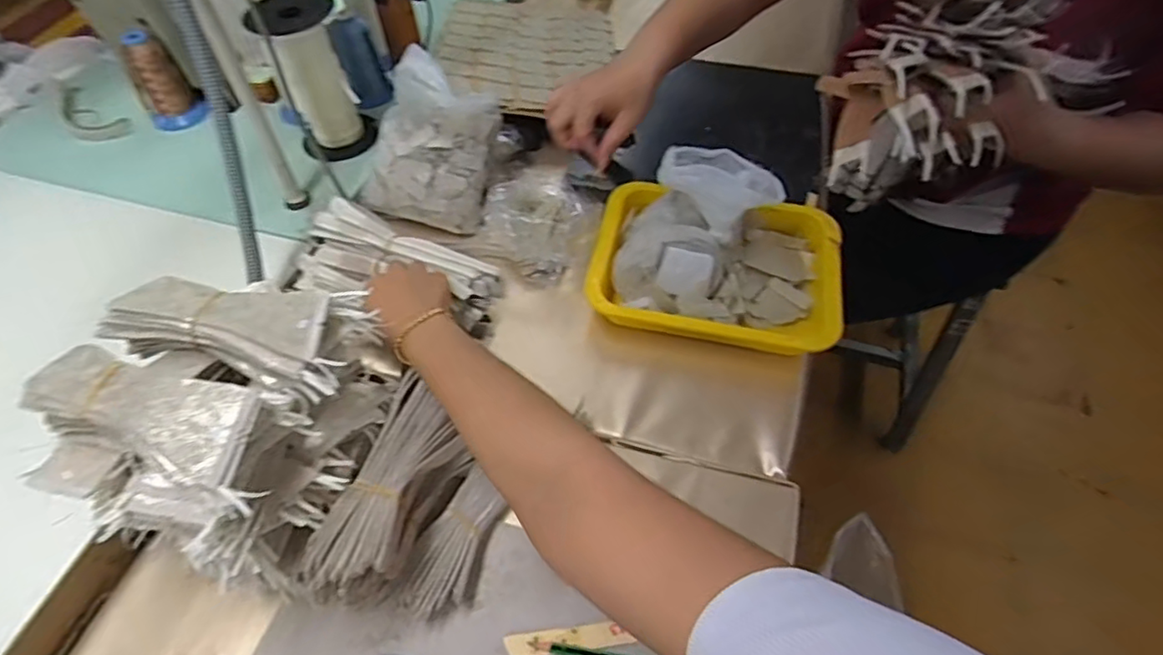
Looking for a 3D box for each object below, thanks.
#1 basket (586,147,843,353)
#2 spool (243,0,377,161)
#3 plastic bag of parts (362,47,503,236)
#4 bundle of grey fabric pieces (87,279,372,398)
[{"bbox_3d":[0.142,-0.089,0.634,0.255,0.111,0.183,11,55,8],"label":"basket"},{"bbox_3d":[-0.316,-0.299,0.733,0.089,0.162,0.106,-26,58,-17],"label":"spool"},{"bbox_3d":[-0.170,-0.209,0.701,0.135,0.124,0.136,14,55,10],"label":"plastic bag of parts"},{"bbox_3d":[-0.253,0.000,0.456,0.186,0.034,0.079,10,55,7],"label":"bundle of grey fabric pieces"}]

